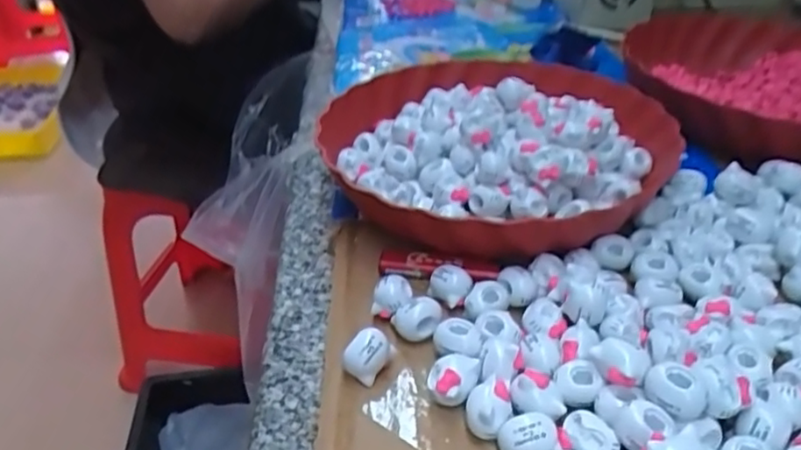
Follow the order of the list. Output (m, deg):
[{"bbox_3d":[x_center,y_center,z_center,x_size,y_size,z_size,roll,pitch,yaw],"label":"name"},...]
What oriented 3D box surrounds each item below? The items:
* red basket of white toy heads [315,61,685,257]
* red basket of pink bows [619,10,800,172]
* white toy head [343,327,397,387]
[{"bbox_3d":[0.071,-0.058,0.461,0.229,0.062,0.227,-1,35,1],"label":"red basket of white toy heads"},{"bbox_3d":[0.325,-0.127,0.574,0.234,0.058,0.257,4,36,11],"label":"red basket of pink bows"},{"bbox_3d":[-0.016,0.067,0.335,0.018,0.023,0.023,20,40,29],"label":"white toy head"}]

